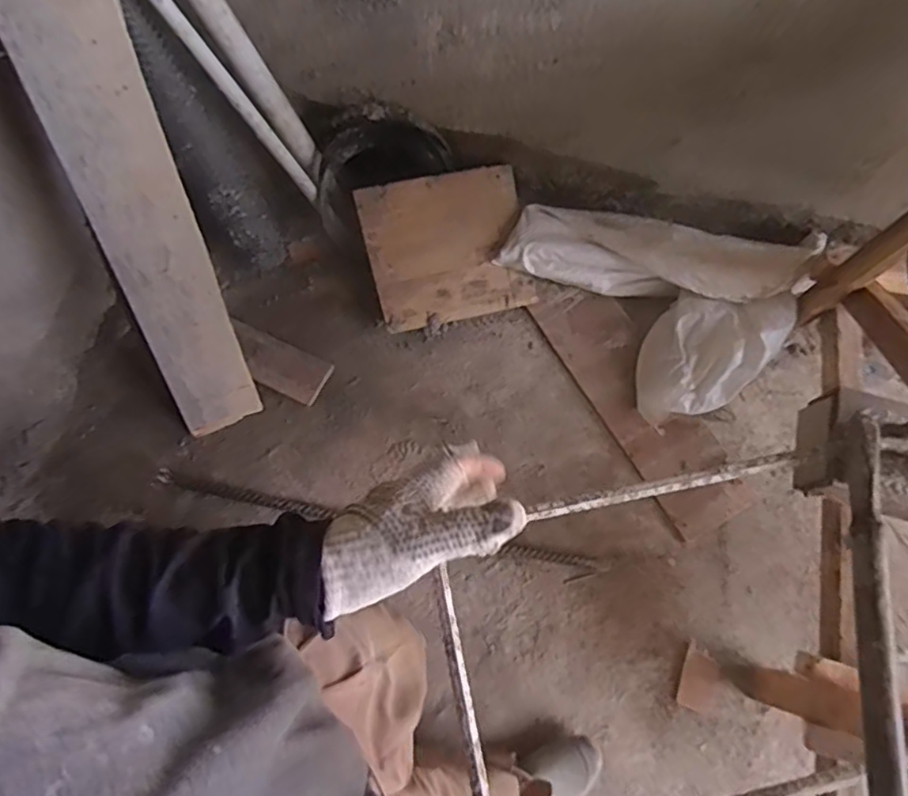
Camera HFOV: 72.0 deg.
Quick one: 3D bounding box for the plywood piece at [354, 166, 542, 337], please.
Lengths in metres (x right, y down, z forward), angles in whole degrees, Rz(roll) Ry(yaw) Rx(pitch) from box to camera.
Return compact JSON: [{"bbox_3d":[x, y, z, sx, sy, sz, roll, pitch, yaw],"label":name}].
[{"bbox_3d":[-0.010,-0.349,1.464,0.364,0.025,0.327,-13,100,-10],"label":"plywood piece"}]

